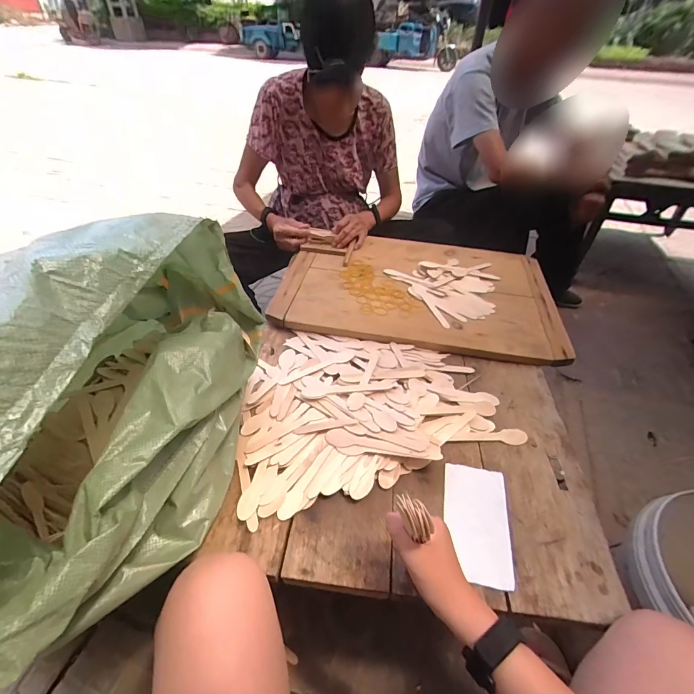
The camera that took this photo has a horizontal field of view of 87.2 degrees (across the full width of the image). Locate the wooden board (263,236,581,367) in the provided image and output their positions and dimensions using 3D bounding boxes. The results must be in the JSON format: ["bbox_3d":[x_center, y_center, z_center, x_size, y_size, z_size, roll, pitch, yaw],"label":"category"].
[{"bbox_3d":[0.172,-0.147,0.878,0.619,0.033,0.417,7,45,4],"label":"wooden board"}]

